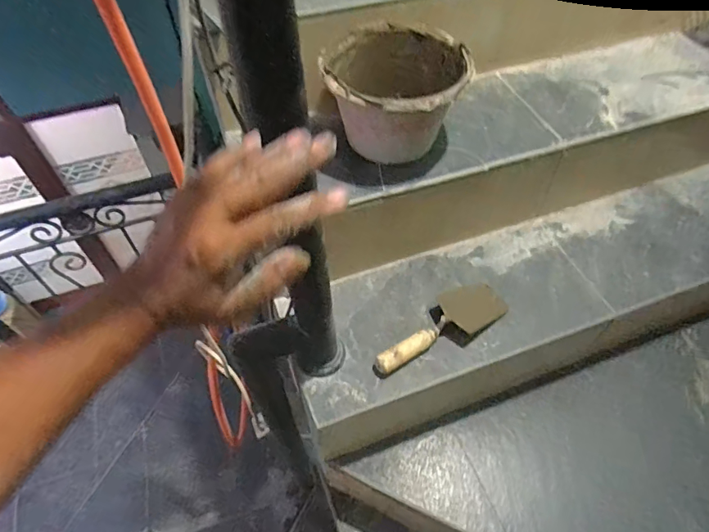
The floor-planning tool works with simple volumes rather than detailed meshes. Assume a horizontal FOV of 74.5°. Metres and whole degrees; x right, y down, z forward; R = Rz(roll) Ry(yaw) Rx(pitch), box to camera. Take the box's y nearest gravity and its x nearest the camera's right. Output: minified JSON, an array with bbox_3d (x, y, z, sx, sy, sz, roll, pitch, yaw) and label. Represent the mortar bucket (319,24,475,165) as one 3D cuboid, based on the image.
[{"bbox_3d":[0.076,-0.292,0.819,0.234,0.153,0.252,0,53,0],"label":"mortar bucket"}]

